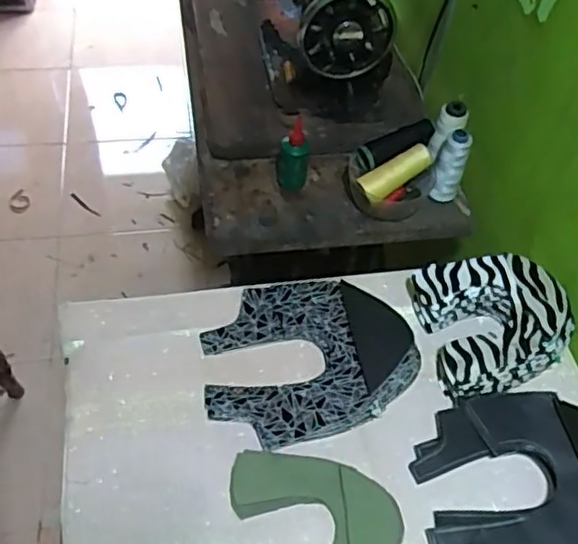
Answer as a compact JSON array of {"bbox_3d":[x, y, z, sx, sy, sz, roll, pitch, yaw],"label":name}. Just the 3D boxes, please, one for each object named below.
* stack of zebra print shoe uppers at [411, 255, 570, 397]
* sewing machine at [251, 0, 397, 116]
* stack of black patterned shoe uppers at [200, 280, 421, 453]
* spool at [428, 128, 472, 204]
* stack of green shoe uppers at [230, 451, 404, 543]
[{"bbox_3d":[0.248,0.058,0.771,0.158,0.078,0.171,-8,53,-11],"label":"stack of zebra print shoe uppers"},{"bbox_3d":[0.044,-0.470,1.070,0.171,0.220,0.426,-5,53,-9],"label":"sewing machine"},{"bbox_3d":[0.020,0.089,0.735,0.246,0.047,0.192,-15,53,-13],"label":"stack of black patterned shoe uppers"},{"bbox_3d":[0.229,-0.143,0.910,0.037,0.125,0.032,19,52,9],"label":"spool"},{"bbox_3d":[0.028,0.258,0.633,0.164,0.016,0.160,-4,51,-4],"label":"stack of green shoe uppers"}]

